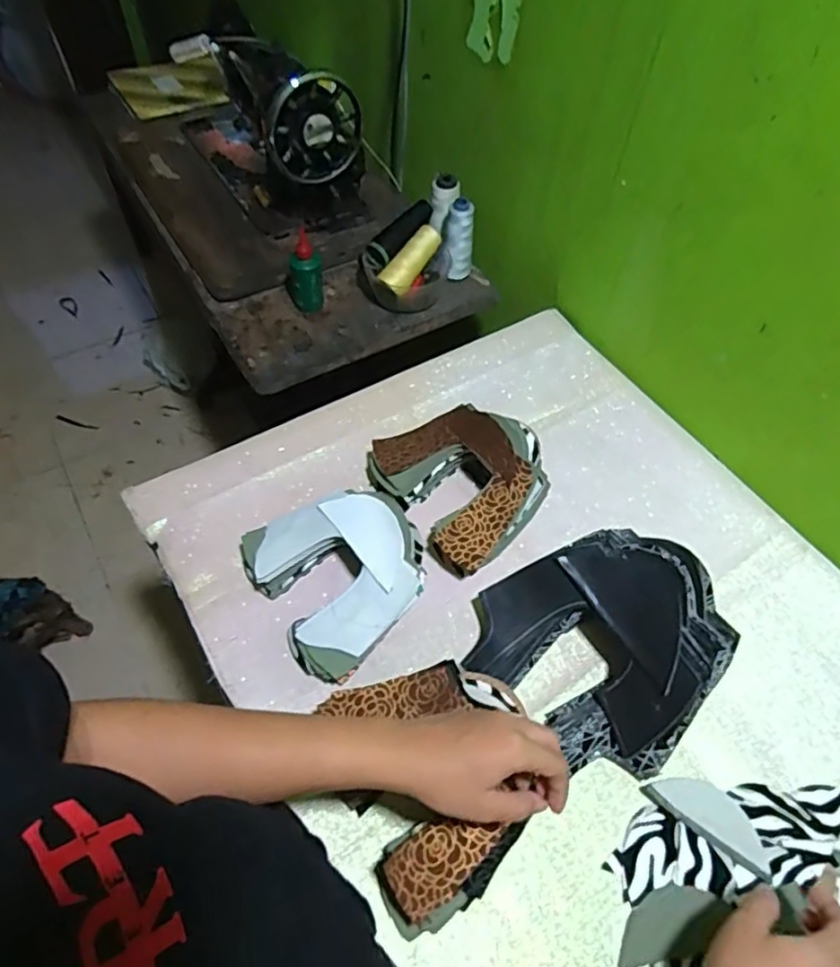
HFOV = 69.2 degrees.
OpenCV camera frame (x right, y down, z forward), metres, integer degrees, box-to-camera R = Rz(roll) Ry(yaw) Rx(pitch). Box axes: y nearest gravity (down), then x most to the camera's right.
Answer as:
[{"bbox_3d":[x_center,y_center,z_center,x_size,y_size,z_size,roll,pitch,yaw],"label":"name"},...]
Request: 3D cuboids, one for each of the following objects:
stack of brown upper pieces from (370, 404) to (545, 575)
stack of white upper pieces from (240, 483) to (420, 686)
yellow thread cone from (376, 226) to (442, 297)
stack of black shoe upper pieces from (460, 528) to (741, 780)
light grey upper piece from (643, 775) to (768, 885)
[{"bbox_3d":[0.049,-0.016,0.660,0.160,0.084,0.180,-33,63,-22],"label":"stack of brown upper pieces"},{"bbox_3d":[-0.071,0.080,0.595,0.162,0.073,0.165,-30,61,-20],"label":"stack of white upper pieces"},{"bbox_3d":[-0.010,-0.312,0.845,0.034,0.032,0.115,32,74,18],"label":"yellow thread cone"},{"bbox_3d":[0.170,0.137,0.556,0.217,0.093,0.203,-33,63,-22],"label":"stack of black shoe upper pieces"},{"bbox_3d":[0.245,0.279,0.514,0.103,0.013,0.043,34,61,20],"label":"light grey upper piece"}]

